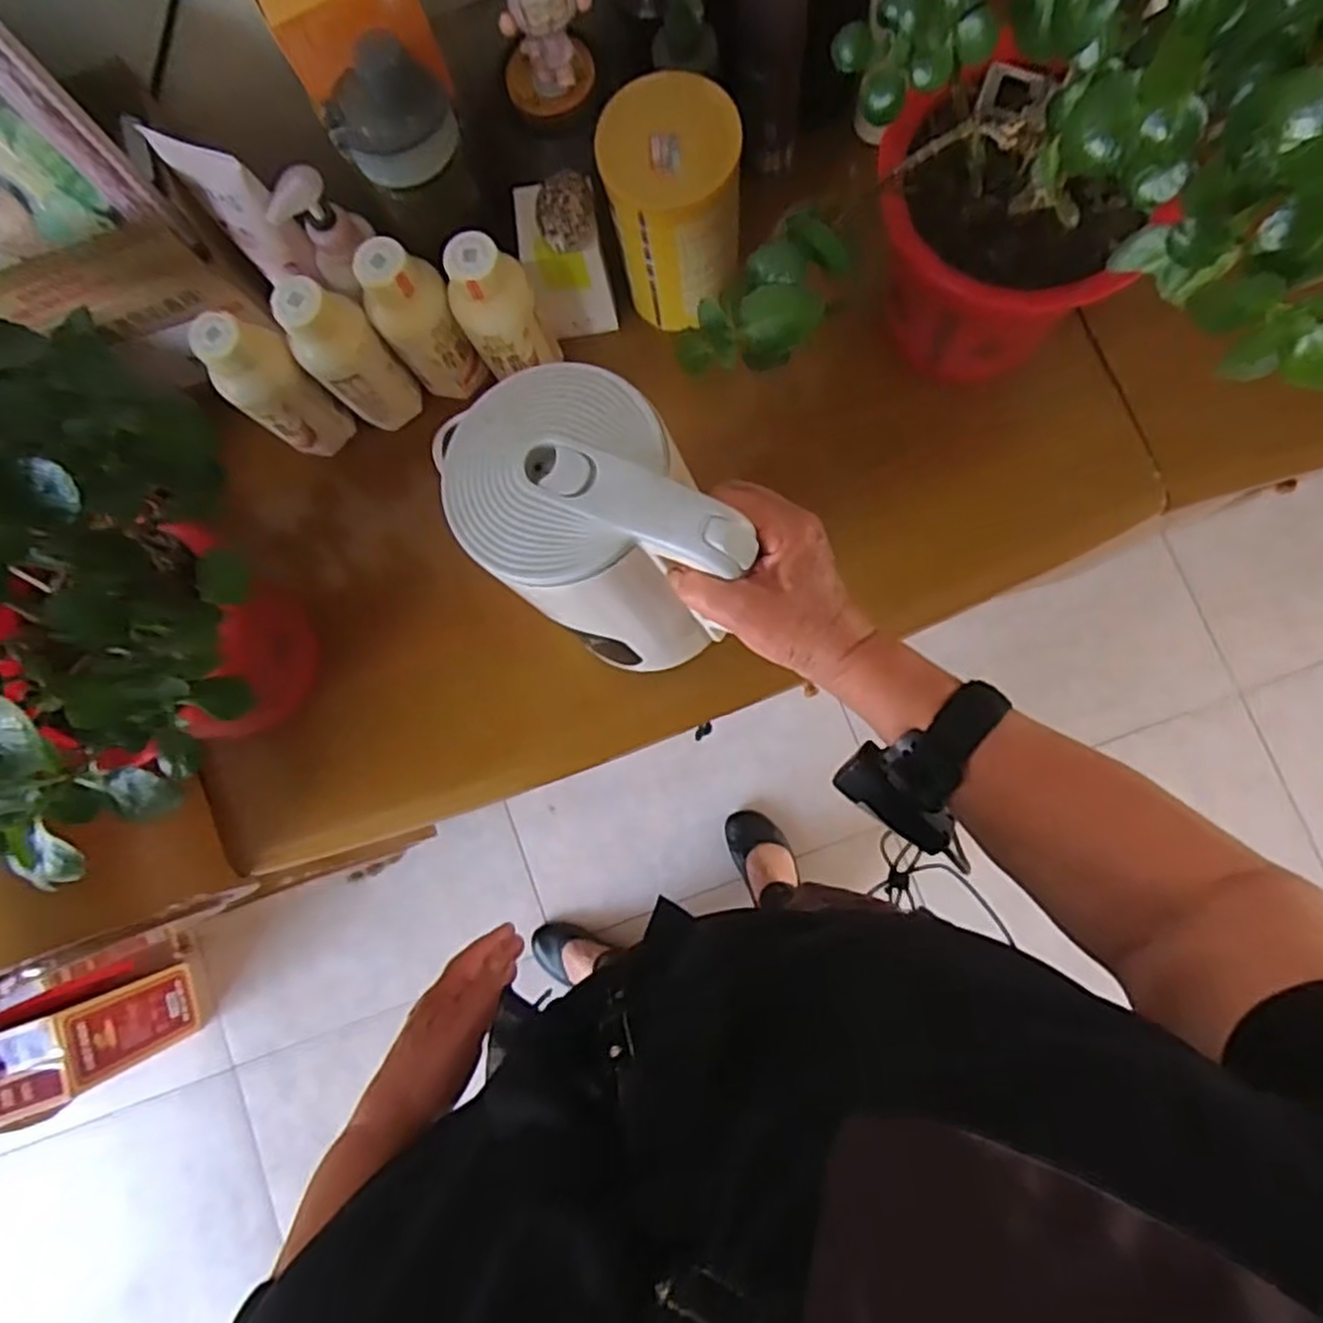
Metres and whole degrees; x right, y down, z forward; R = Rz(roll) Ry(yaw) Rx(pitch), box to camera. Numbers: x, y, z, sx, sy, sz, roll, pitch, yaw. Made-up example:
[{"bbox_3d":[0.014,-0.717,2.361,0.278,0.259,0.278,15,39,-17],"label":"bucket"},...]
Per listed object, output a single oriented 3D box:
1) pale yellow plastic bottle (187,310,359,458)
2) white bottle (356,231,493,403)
[{"bbox_3d":[-0.309,-0.219,0.619,0.052,0.152,0.062,35,88,7],"label":"pale yellow plastic bottle"},{"bbox_3d":[-0.190,-0.267,0.612,0.062,0.144,0.056,-39,82,0],"label":"white bottle"}]

